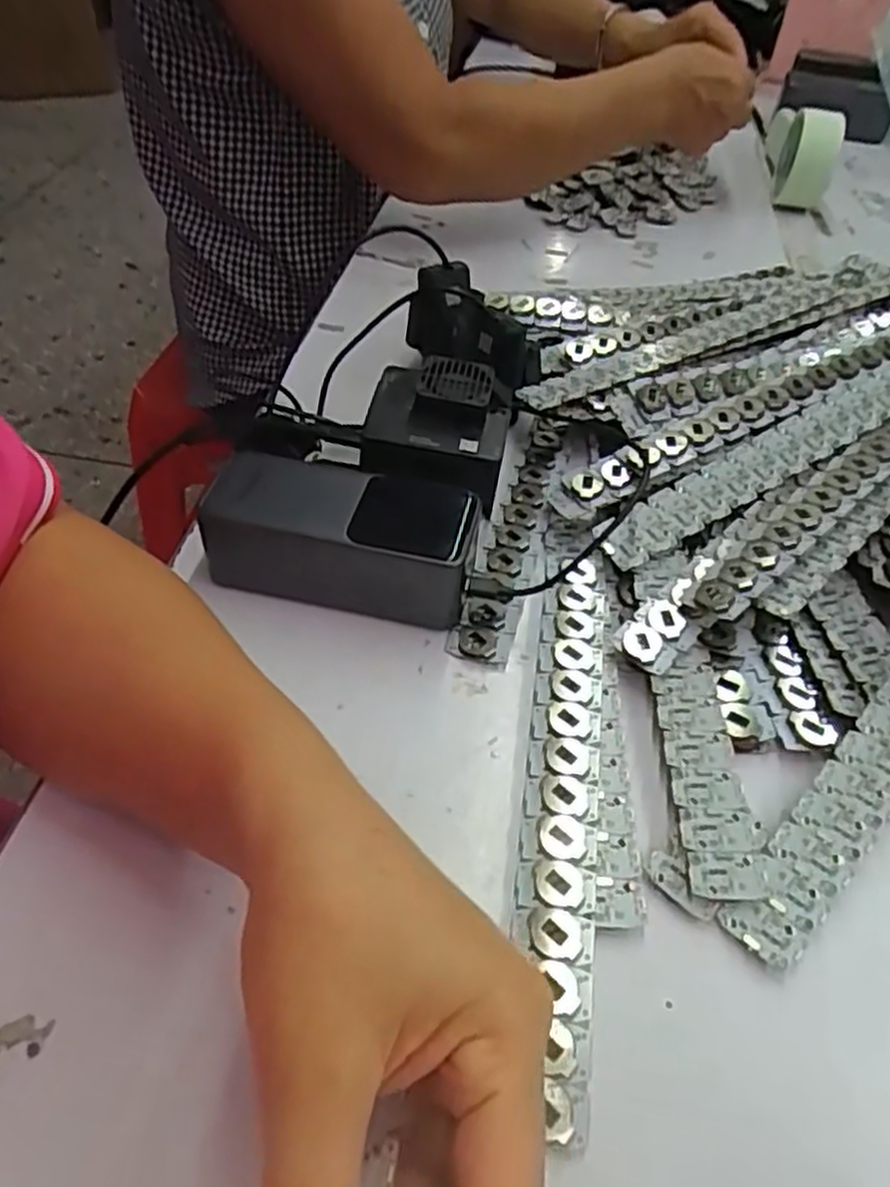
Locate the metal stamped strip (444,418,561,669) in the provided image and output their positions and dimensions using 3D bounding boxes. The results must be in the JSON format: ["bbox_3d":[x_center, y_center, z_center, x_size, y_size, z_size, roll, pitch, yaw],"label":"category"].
[{"bbox_3d":[0.037,-0.038,0.424,0.030,0.011,0.182,12,48,8],"label":"metal stamped strip"}]

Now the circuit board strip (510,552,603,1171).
[{"bbox_3d":[0.049,0.080,0.322,0.031,0.009,0.242,8,48,4],"label":"circuit board strip"}]

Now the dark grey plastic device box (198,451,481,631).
[{"bbox_3d":[-0.050,-0.032,0.387,0.127,0.047,0.056,11,48,7],"label":"dark grey plastic device box"}]

